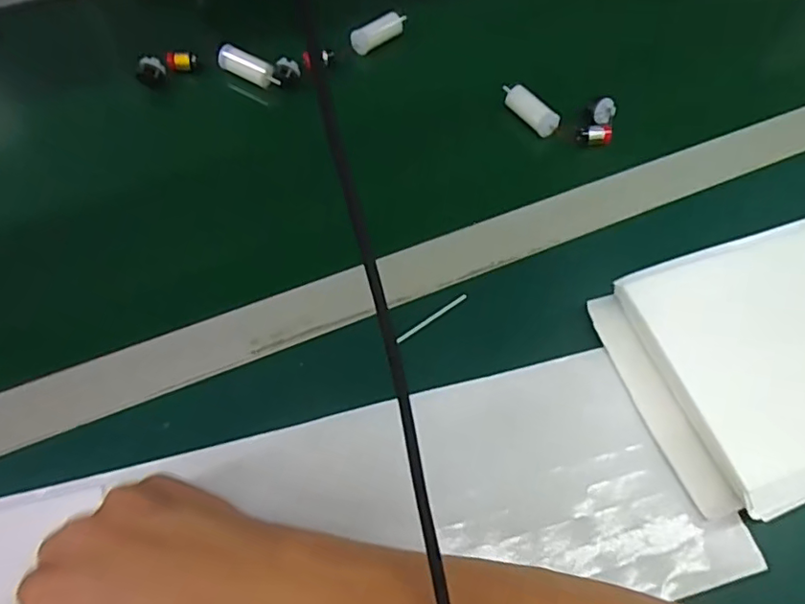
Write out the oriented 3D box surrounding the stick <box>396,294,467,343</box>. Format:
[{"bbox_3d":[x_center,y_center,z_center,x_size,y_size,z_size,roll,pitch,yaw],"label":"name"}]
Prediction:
[{"bbox_3d":[0.021,0.012,0.390,0.061,0.006,0.004,-35,68,-17],"label":"stick"}]

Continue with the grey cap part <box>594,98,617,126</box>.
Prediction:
[{"bbox_3d":[0.172,-0.162,0.475,0.017,0.016,0.015,24,65,11],"label":"grey cap part"}]

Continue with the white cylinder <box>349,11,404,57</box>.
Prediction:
[{"bbox_3d":[-0.021,-0.254,0.523,0.060,0.016,0.018,-33,67,-16],"label":"white cylinder"}]

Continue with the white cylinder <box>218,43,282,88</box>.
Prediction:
[{"bbox_3d":[-0.135,-0.207,0.498,0.054,0.023,0.027,25,64,-1],"label":"white cylinder"}]

